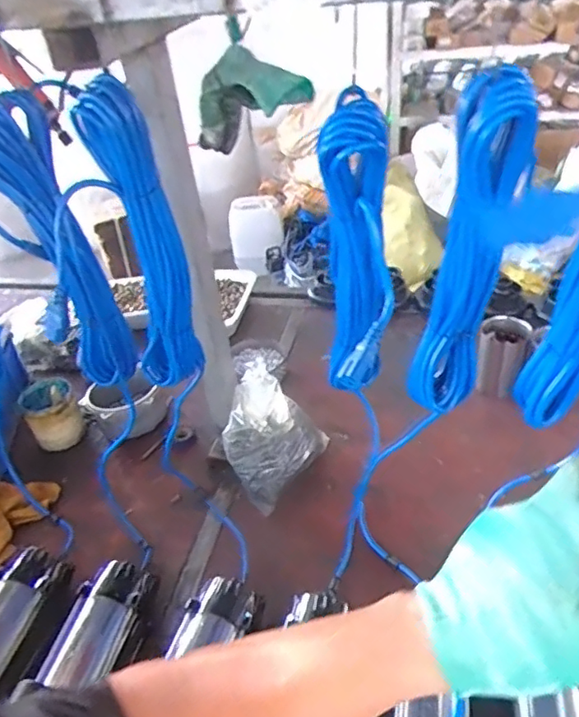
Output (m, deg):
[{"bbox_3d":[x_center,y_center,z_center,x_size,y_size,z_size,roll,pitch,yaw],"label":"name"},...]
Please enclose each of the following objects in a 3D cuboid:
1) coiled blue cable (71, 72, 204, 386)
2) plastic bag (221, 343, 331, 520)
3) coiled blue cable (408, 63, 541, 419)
[{"bbox_3d":[-0.155,-0.113,0.641,0.072,0.355,0.057,-13,37,-8],"label":"coiled blue cable"},{"bbox_3d":[-0.036,0.122,1.002,0.145,0.164,0.186,16,42,29],"label":"plastic bag"},{"bbox_3d":[0.170,-0.084,0.564,0.091,0.341,0.056,8,39,20],"label":"coiled blue cable"}]

